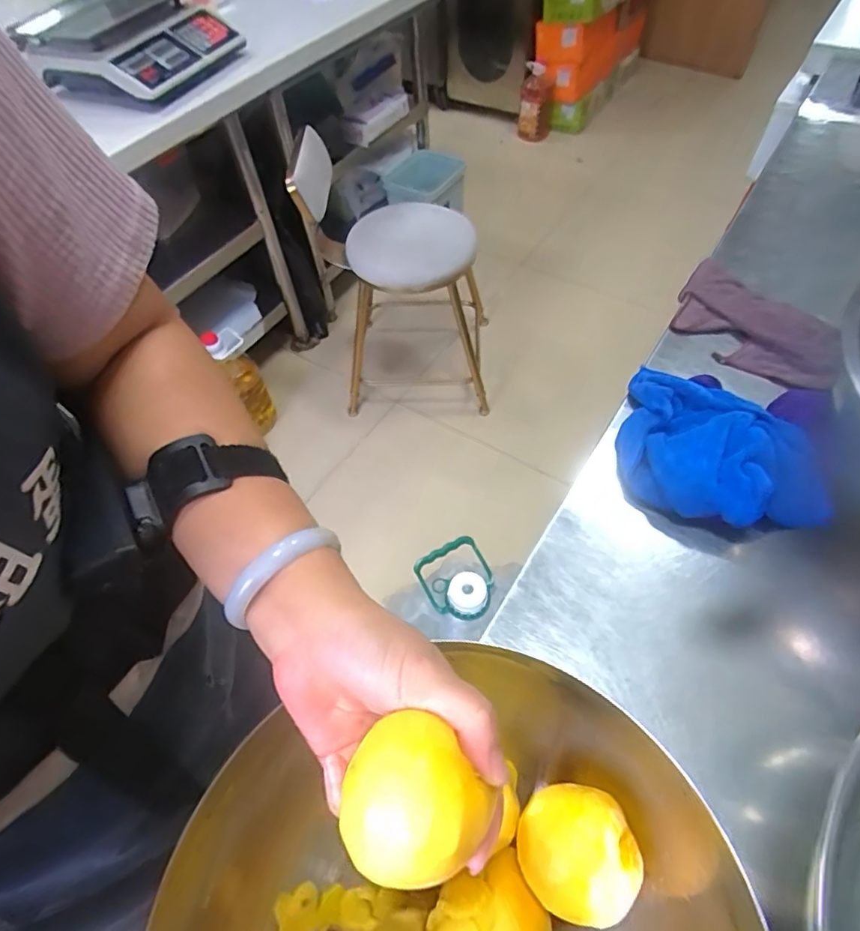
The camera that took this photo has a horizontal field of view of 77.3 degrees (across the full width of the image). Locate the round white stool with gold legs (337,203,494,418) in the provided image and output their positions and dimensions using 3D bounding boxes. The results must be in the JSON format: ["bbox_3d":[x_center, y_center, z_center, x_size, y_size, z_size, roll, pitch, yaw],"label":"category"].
[{"bbox_3d":[-0.049,-0.468,1.582,0.421,0.447,0.465,-1,55,3],"label":"round white stool with gold legs"}]

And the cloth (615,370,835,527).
[{"bbox_3d":[0.266,-0.014,0.505,0.209,0.050,0.147,34,64,24],"label":"cloth"}]

